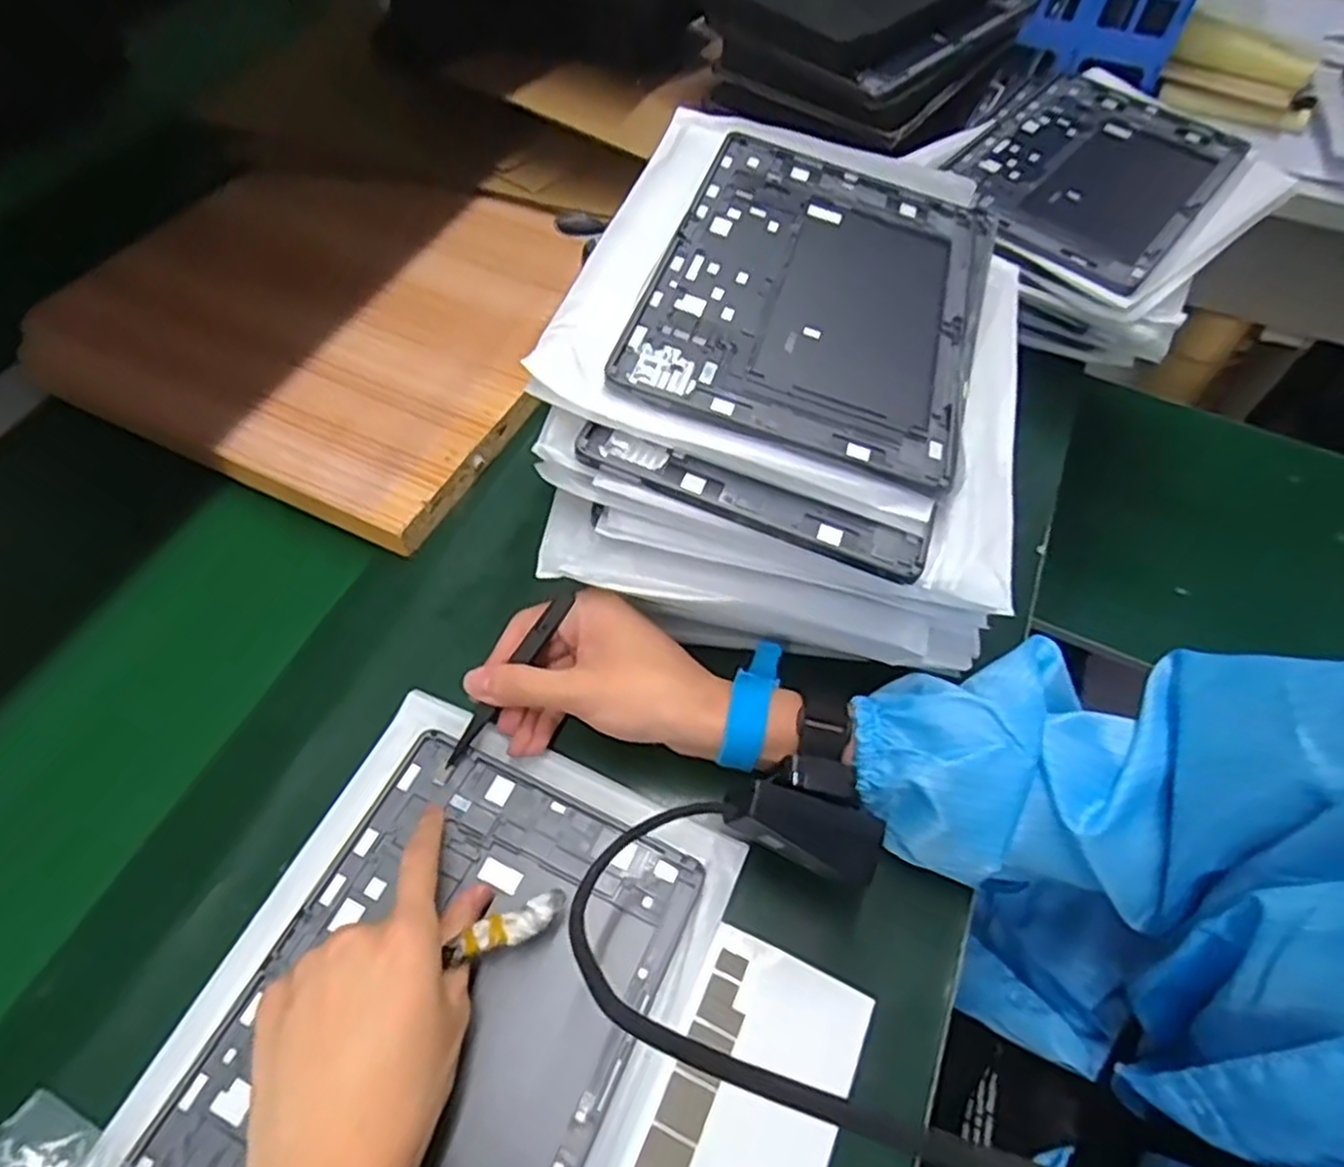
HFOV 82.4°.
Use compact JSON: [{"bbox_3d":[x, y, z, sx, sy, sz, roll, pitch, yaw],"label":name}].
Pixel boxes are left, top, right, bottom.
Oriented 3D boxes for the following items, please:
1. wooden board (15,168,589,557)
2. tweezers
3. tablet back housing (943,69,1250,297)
[{"bbox_3d":[-0.263,-0.213,0.583,0.380,0.028,0.316,23,59,12],"label":"wooden board"},{"bbox_3d":[-0.085,0.050,0.403,0.012,0.013,0.113,40,103,22],"label":"tweezers"},{"bbox_3d":[0.321,-0.322,0.591,0.171,0.013,0.268,34,62,19],"label":"tablet back housing"}]

